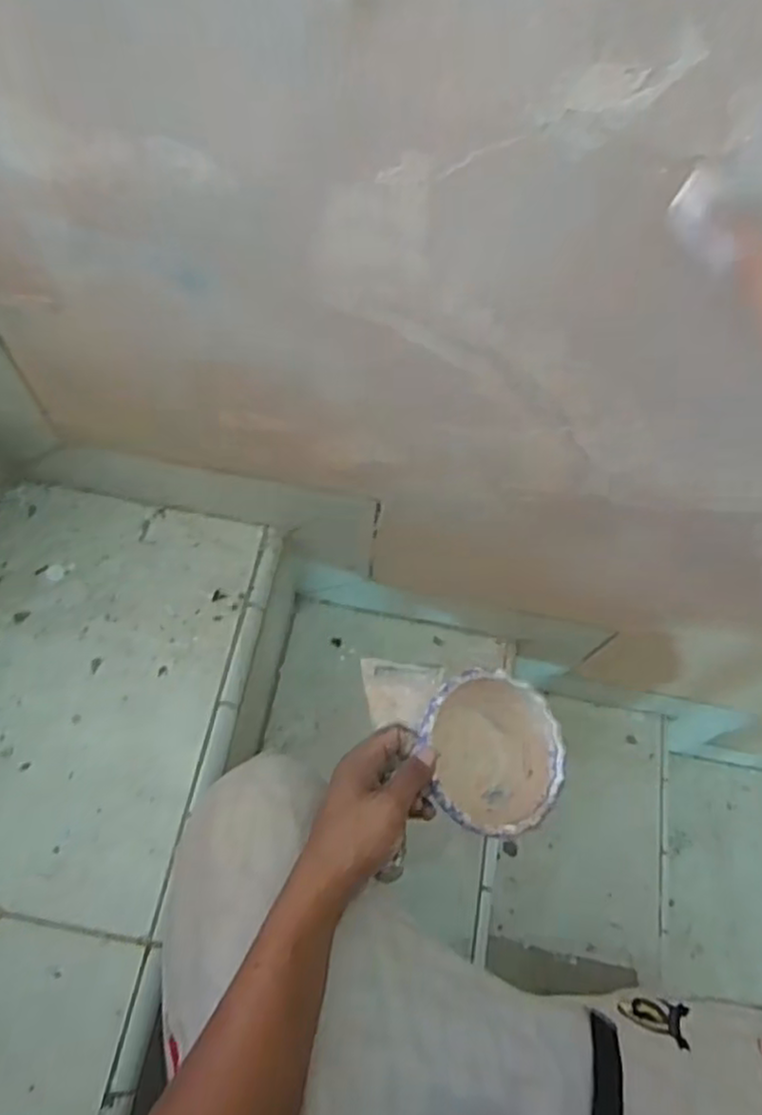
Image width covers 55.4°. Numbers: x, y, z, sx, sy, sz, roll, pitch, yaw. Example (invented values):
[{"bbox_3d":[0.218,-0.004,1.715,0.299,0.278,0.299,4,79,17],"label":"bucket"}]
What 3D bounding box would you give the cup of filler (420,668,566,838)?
[{"bbox_3d":[0.083,0.164,0.608,0.126,0.062,0.127,-4,71,-26],"label":"cup of filler"}]

